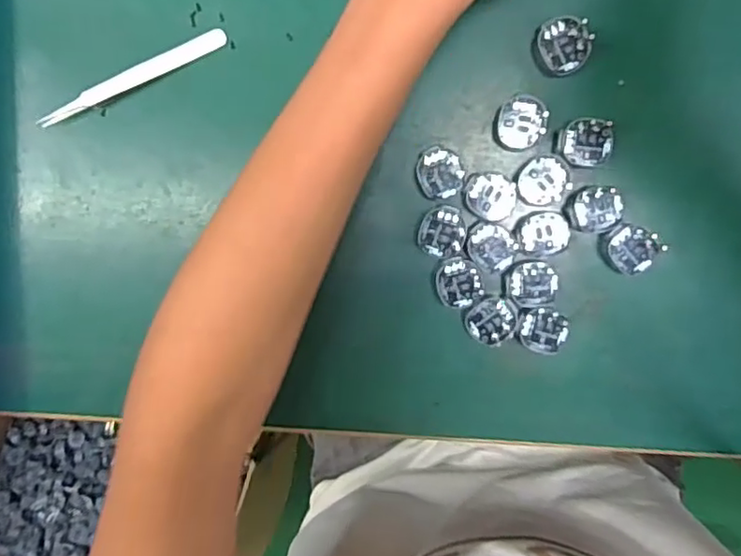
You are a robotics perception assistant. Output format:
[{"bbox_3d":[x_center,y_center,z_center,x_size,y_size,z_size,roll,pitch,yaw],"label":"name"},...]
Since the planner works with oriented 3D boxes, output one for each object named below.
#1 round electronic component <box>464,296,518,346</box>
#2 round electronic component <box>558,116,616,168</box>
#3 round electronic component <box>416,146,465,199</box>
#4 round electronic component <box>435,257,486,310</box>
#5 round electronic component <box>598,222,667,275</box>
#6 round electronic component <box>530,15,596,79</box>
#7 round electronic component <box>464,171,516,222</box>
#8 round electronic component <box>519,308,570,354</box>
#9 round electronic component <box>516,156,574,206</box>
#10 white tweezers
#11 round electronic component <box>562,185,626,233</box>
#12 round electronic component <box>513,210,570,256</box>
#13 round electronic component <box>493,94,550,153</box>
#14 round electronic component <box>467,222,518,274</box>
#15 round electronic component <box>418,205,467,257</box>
[{"bbox_3d":[0.066,0.023,0.341,0.027,0.006,0.027,4,97,4],"label":"round electronic component"},{"bbox_3d":[0.114,-0.072,0.327,0.028,0.006,0.024,6,98,4],"label":"round electronic component"},{"bbox_3d":[0.038,-0.056,0.331,0.025,0.004,0.026,1,97,5],"label":"round electronic component"},{"bbox_3d":[0.048,0.003,0.338,0.026,0.004,0.026,1,97,5],"label":"round electronic component"},{"bbox_3d":[0.139,-0.016,0.331,0.027,0.008,0.026,1,97,5],"label":"round electronic component"},{"bbox_3d":[0.100,-0.120,0.323,0.029,0.009,0.028,1,97,5],"label":"round electronic component"},{"bbox_3d":[0.065,-0.043,0.332,0.026,0.004,0.025,1,97,5],"label":"round electronic component"},{"bbox_3d":[0.096,0.029,0.343,0.025,0.011,0.024,1,97,5],"label":"round electronic component"},{"bbox_3d":[0.092,-0.051,0.329,0.027,0.004,0.025,1,97,5],"label":"round electronic component"},{"bbox_3d":[-0.132,-0.108,0.340,0.114,0.014,0.010,-24,95,7],"label":"white tweezers"},{"bbox_3d":[0.120,-0.037,0.333,0.030,0.004,0.023,-6,97,5],"label":"round electronic component"},{"bbox_3d":[0.093,-0.024,0.332,0.028,0.004,0.024,4,97,4],"label":"round electronic component"},{"bbox_3d":[0.079,-0.082,0.325,0.026,0.005,0.028,1,97,5],"label":"round electronic component"},{"bbox_3d":[0.066,-0.016,0.335,0.024,0.004,0.027,-40,93,8],"label":"round electronic component"},{"bbox_3d":[0.039,-0.025,0.335,0.025,0.004,0.027,4,97,4],"label":"round electronic component"}]

